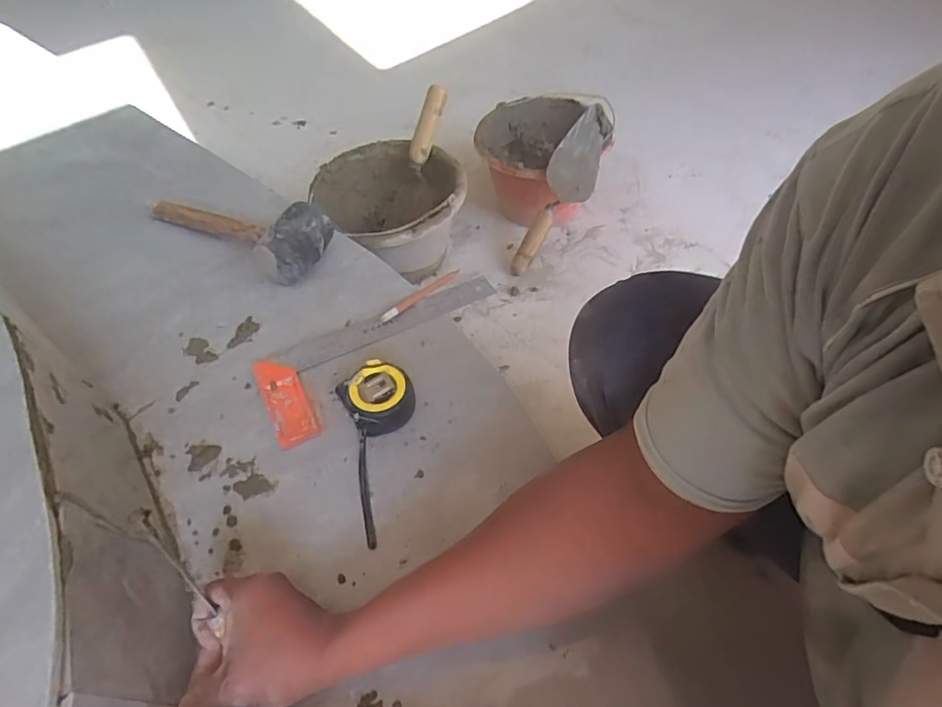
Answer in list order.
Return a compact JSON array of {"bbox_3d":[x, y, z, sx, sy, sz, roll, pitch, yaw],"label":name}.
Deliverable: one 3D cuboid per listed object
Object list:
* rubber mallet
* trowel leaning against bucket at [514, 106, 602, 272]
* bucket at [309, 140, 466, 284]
[{"bbox_3d":[-0.323,-0.184,0.724,0.284,0.072,0.095,24,57,18],"label":"rubber mallet"},{"bbox_3d":[0.149,-0.261,0.887,0.057,0.091,0.294,34,106,24],"label":"trowel leaning against bucket"},{"bbox_3d":[-0.122,-0.239,0.941,0.231,0.170,0.242,-1,53,1],"label":"bucket"}]

